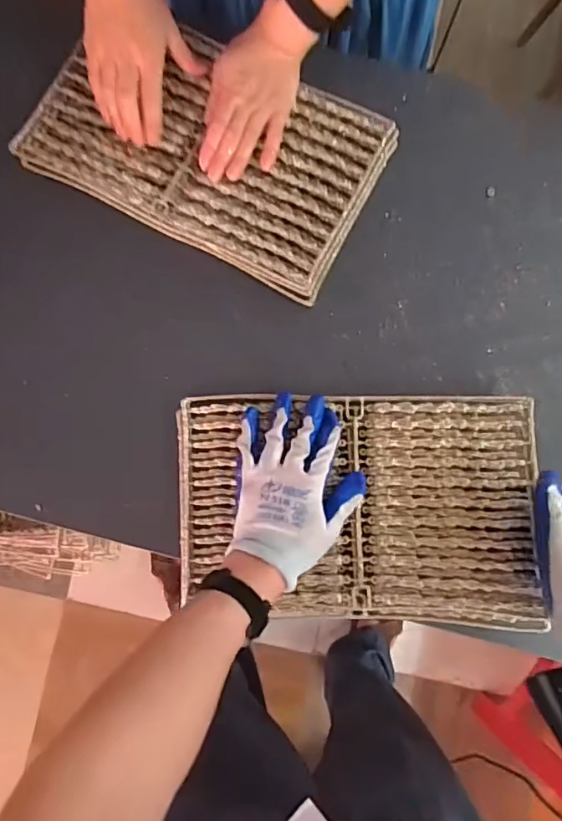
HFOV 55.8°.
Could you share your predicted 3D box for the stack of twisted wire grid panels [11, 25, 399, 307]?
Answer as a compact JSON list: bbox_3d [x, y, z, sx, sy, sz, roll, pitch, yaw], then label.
[{"bbox_3d":[-0.077,-0.287,0.579,0.355,0.032,0.215,26,85,3],"label":"stack of twisted wire grid panels"}]

